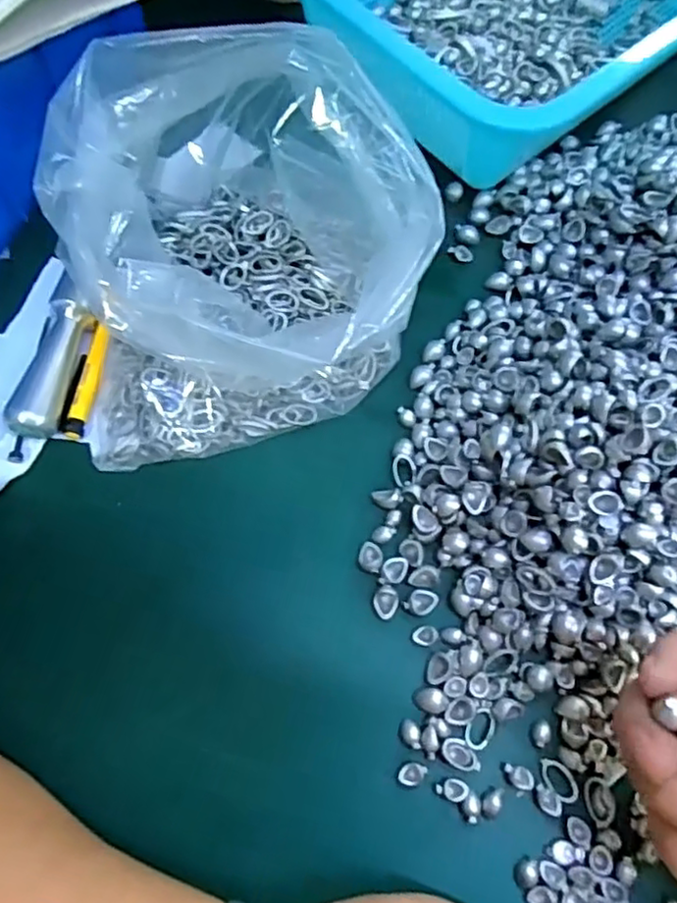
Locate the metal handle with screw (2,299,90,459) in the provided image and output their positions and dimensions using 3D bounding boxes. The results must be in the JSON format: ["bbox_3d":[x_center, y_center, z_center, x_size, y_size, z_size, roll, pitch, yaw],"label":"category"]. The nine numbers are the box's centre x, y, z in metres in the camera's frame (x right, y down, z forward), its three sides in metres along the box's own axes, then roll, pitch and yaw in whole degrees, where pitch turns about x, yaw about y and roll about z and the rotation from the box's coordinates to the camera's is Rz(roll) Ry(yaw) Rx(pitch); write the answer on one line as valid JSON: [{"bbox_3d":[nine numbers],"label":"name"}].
[{"bbox_3d":[-0.129,-0.033,0.292,0.018,0.018,0.072,8,70,3],"label":"metal handle with screw"}]

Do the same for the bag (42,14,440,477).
[{"bbox_3d":[-0.041,-0.092,0.279,0.166,0.084,0.148,-15,70,-6],"label":"bag"}]

